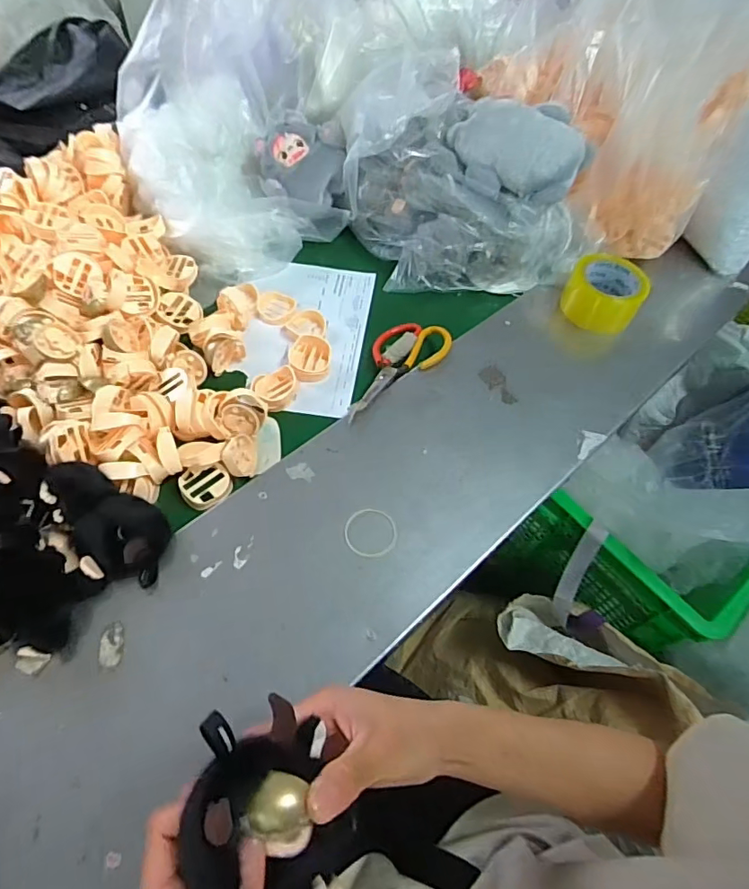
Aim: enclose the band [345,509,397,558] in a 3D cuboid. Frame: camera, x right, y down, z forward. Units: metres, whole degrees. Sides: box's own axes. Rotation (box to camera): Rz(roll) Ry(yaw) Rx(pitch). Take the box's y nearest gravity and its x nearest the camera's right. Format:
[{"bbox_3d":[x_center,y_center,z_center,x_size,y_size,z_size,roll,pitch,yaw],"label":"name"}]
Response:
[{"bbox_3d":[-0.004,0.096,0.564,0.056,0.004,0.056,1,59,-1],"label":"band"}]

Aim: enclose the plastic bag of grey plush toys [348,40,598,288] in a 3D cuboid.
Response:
[{"bbox_3d":[0.133,-0.414,0.822,0.340,0.195,0.331,-8,58,-10],"label":"plastic bag of grey plush toys"}]

